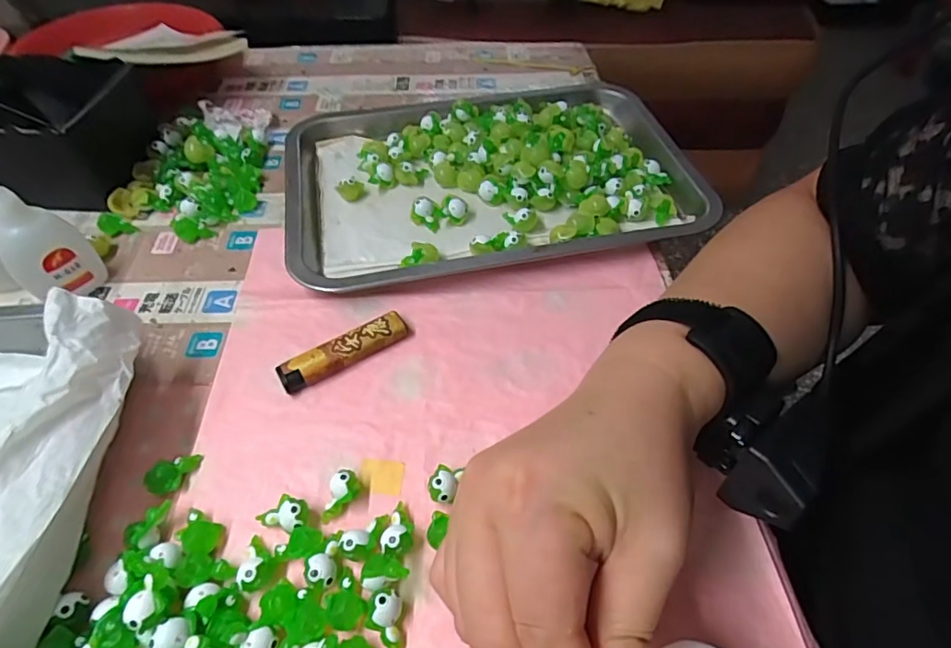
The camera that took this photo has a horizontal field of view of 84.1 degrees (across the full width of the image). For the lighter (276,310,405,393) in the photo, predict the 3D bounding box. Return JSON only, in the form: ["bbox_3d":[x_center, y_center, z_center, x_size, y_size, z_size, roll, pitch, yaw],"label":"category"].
[{"bbox_3d":[-0.080,0.017,0.321,0.079,0.011,0.018,-29,58,-21],"label":"lighter"}]

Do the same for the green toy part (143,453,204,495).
[{"bbox_3d":[-0.155,0.076,0.271,0.013,0.013,0.026,27,56,19],"label":"green toy part"}]

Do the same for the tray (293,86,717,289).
[{"bbox_3d":[0.009,-0.125,0.423,0.306,0.035,0.210,-11,53,-9],"label":"tray"}]

